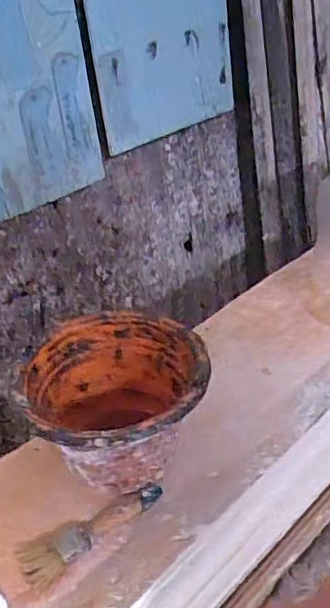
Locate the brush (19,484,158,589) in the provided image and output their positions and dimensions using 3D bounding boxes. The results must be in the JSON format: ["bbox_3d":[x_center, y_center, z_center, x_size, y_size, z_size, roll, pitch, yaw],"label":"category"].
[{"bbox_3d":[-0.094,0.282,0.756,0.203,0.012,0.063,-27,39,-28],"label":"brush"}]

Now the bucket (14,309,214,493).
[{"bbox_3d":[-0.061,0.148,0.816,0.233,0.169,0.247,-4,33,3],"label":"bucket"}]

